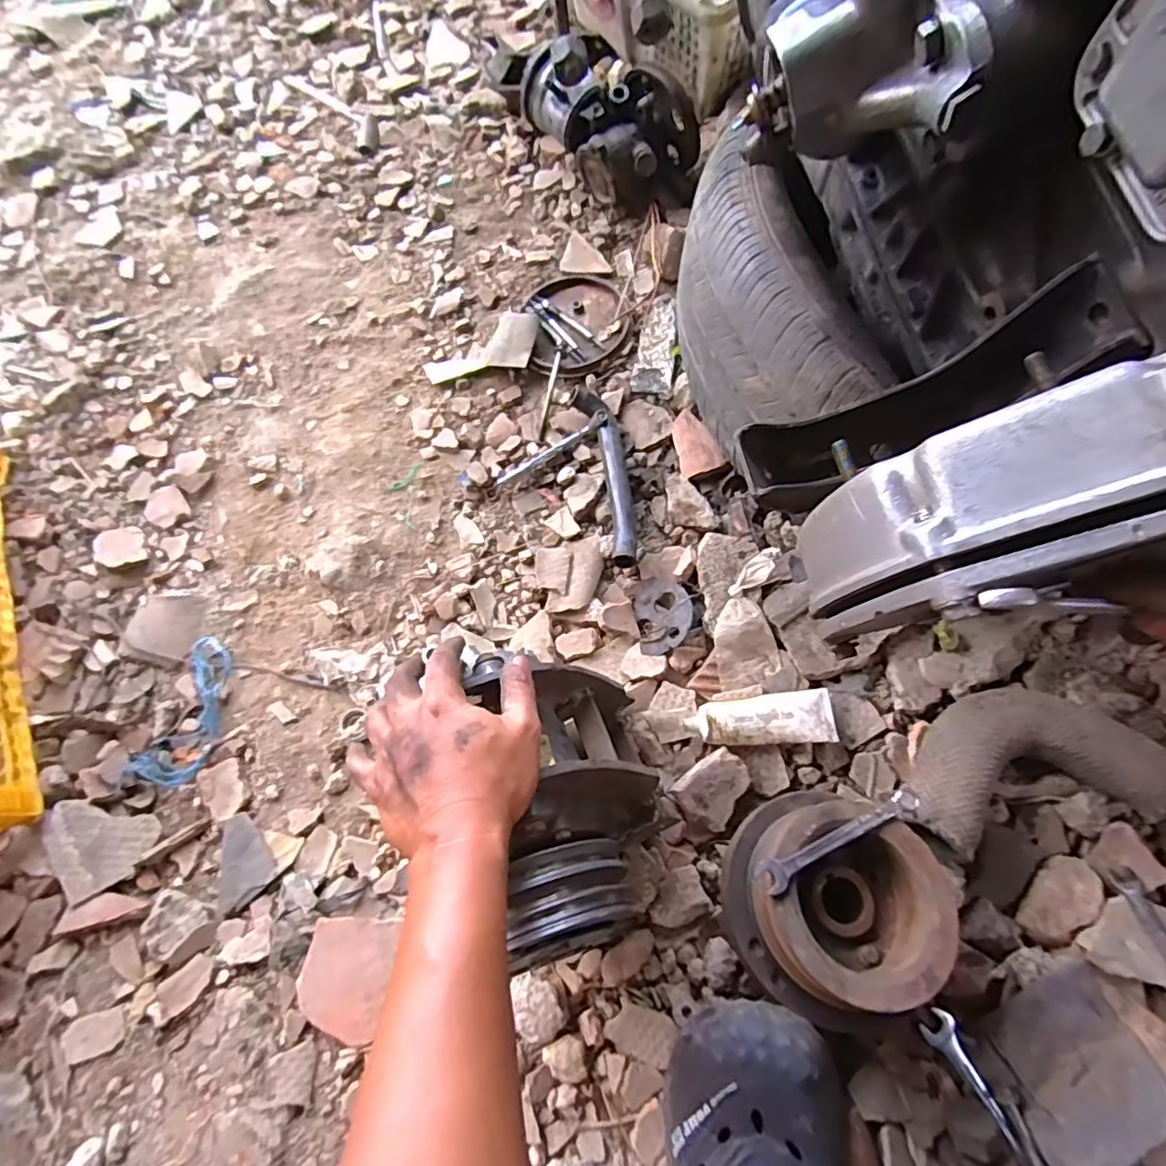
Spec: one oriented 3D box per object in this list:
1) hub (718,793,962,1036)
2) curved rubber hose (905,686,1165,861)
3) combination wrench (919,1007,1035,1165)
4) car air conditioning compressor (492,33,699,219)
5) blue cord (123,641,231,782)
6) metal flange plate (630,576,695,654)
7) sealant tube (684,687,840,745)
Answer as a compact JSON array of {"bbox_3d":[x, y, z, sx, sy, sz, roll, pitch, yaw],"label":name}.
[{"bbox_3d":[0.181,0.232,0.442,0.139,0.087,0.141,-2,66,4],"label":"hub"},{"bbox_3d":[0.350,0.143,0.482,0.206,0.066,0.112,-10,66,0],"label":"curved rubber hose"},{"bbox_3d":[0.301,0.382,0.433,0.024,0.009,0.145,-34,79,-3],"label":"combination wrench"},{"bbox_3d":[0.020,-0.577,0.754,0.250,0.128,0.114,42,76,17],"label":"car air conditioning compressor"},{"bbox_3d":[-0.380,0.126,0.588,0.067,0.012,0.139,16,70,8],"label":"blue cord"},{"bbox_3d":[0.077,0.029,0.578,0.056,0.007,0.074,-20,65,19],"label":"metal flange plate"},{"bbox_3d":[0.157,0.121,0.529,0.126,0.023,0.042,-5,68,0],"label":"sealant tube"}]

